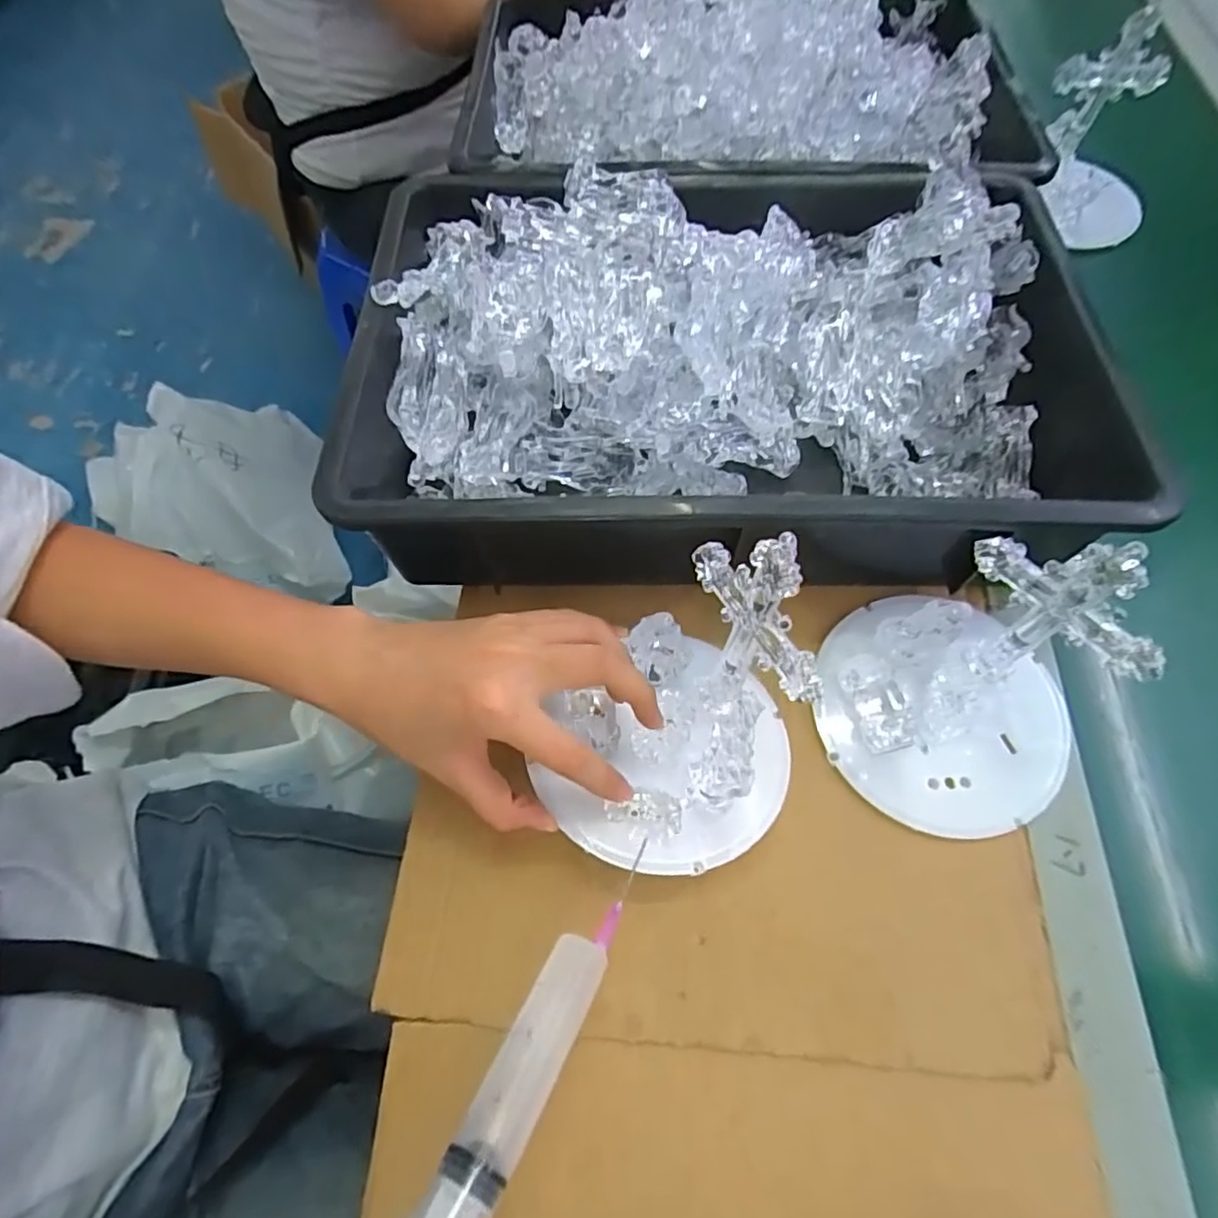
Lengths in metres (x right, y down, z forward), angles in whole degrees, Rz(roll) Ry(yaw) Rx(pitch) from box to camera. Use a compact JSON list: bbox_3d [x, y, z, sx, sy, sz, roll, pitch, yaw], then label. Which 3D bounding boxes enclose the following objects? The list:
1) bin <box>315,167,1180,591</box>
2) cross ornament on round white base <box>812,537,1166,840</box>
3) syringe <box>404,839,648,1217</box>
[{"bbox_3d":[0.062,-0.150,0.386,0.404,0.094,0.275,0,65,0],"label":"bin"},{"bbox_3d":[0.176,0.034,0.295,0.125,0.119,0.116,0,65,0],"label":"cross ornament on round white base"},{"bbox_3d":[-0.036,0.164,0.203,0.021,0.019,0.196,27,44,12],"label":"syringe"}]

